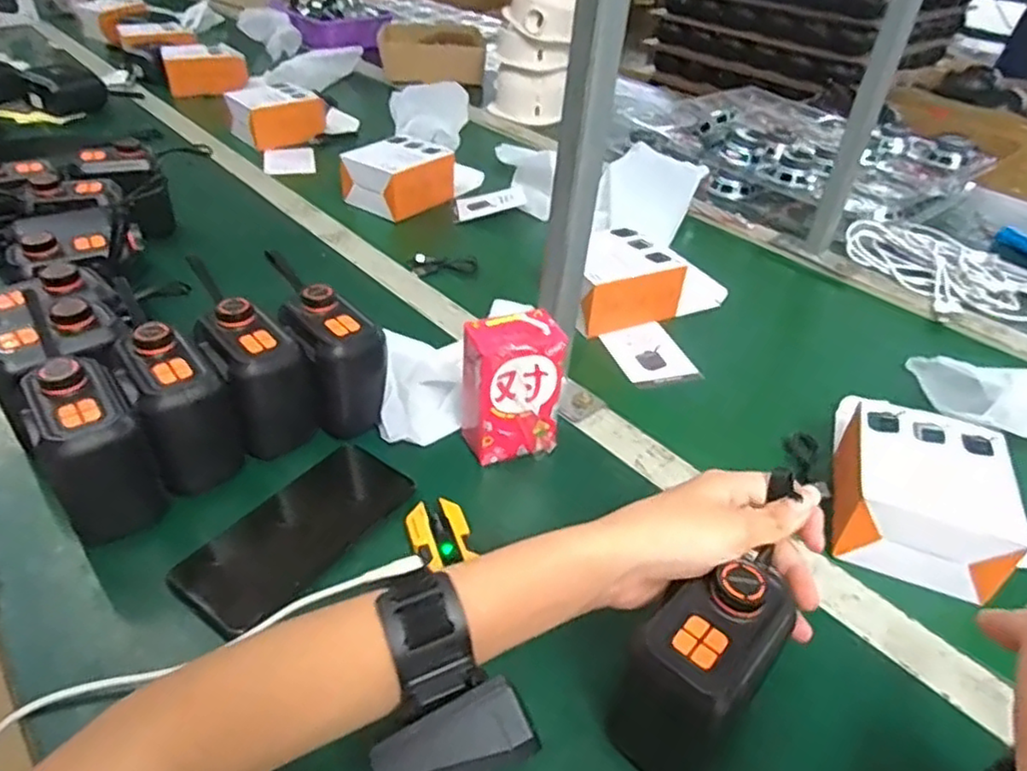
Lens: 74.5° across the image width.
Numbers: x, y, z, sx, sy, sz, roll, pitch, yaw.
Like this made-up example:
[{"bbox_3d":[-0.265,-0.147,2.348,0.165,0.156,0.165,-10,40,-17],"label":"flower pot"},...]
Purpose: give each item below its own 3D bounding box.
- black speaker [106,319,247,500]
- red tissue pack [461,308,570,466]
[{"bbox_3d":[-0.227,0.015,0.465,0.057,0.093,0.086,-25,49,-23],"label":"black speaker"},{"bbox_3d":[-0.002,0.007,0.503,0.076,0.116,0.044,-14,45,-13],"label":"red tissue pack"}]

